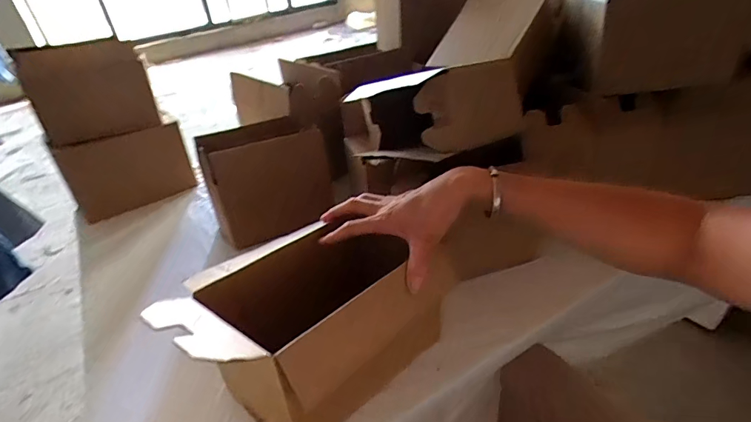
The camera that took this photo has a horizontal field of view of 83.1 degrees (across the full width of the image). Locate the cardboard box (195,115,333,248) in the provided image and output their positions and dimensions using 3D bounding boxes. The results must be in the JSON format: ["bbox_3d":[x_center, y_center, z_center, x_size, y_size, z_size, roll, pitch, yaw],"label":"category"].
[{"bbox_3d":[-0.191,-0.063,0.783,0.209,0.178,0.127,-17,37,-16],"label":"cardboard box"}]

